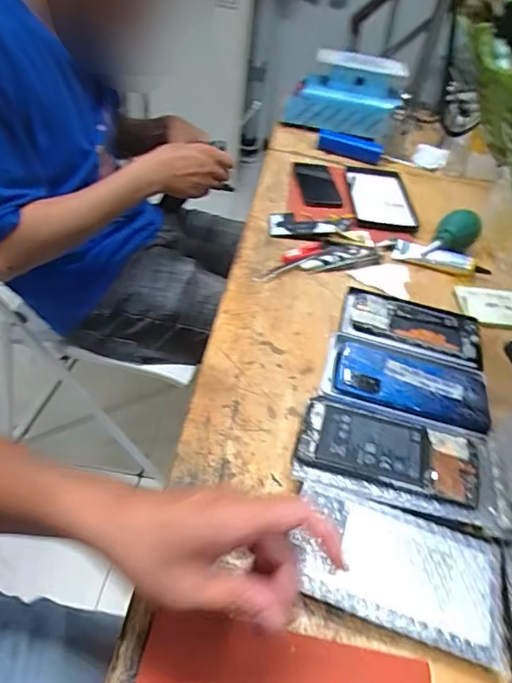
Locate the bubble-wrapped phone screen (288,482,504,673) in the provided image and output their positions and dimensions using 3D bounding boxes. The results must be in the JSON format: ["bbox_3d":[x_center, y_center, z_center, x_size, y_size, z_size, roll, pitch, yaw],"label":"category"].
[{"bbox_3d":[0.113,0.177,0.381,0.160,0.016,0.092,15,45,6],"label":"bubble-wrapped phone screen"}]

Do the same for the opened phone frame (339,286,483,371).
[{"bbox_3d":[0.196,-0.022,0.611,0.170,0.010,0.095,16,45,8],"label":"opened phone frame"}]

